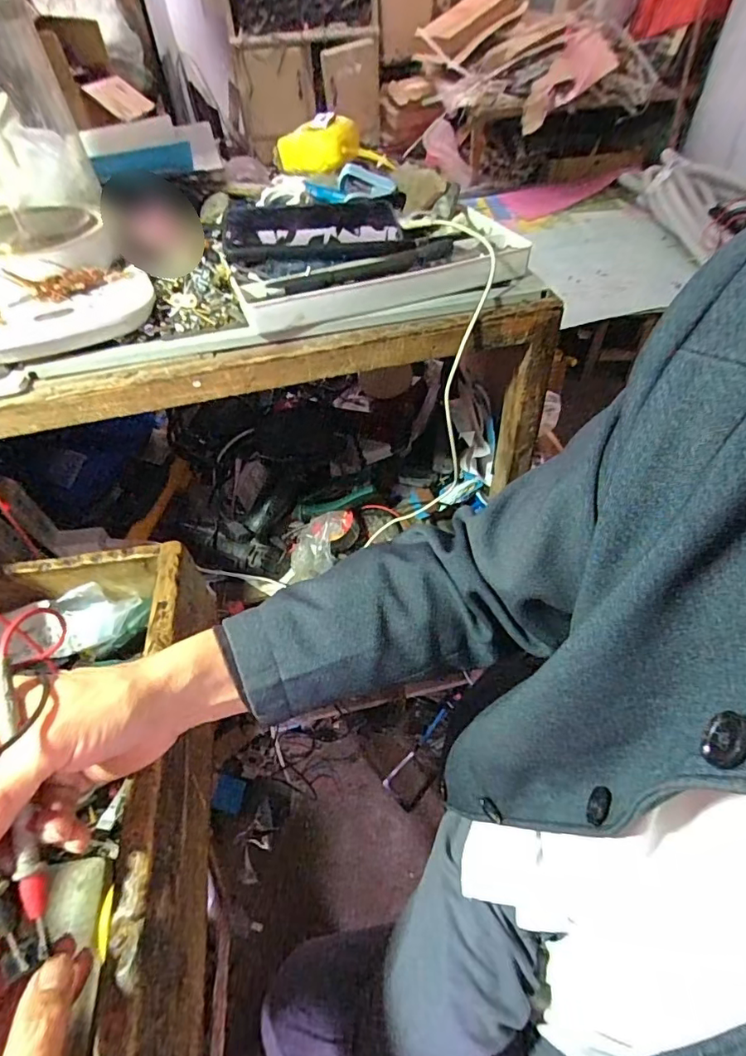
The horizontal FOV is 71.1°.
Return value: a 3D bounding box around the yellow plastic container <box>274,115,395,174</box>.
[{"bbox_3d":[-0.044,-0.430,0.587,0.132,0.040,0.051,8,51,9],"label":"yellow plastic container"}]

